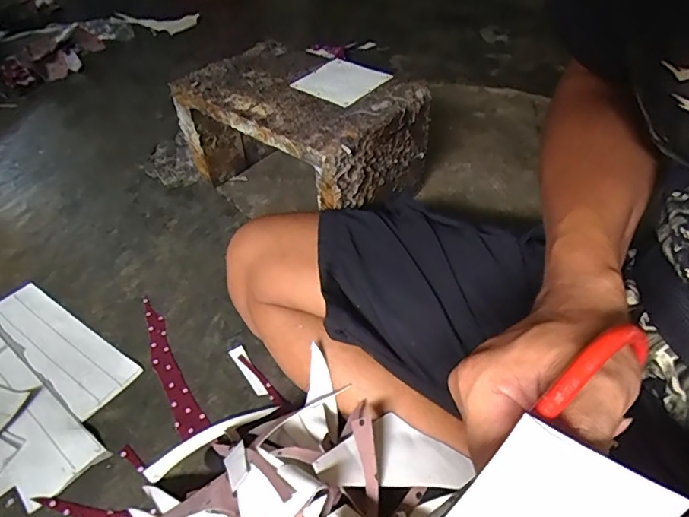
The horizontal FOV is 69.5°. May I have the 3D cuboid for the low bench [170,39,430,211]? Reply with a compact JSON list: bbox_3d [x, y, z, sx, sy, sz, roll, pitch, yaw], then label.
[{"bbox_3d":[-0.061,-0.171,0.732,0.307,0.174,0.204,27,53,27],"label":"low bench"}]

